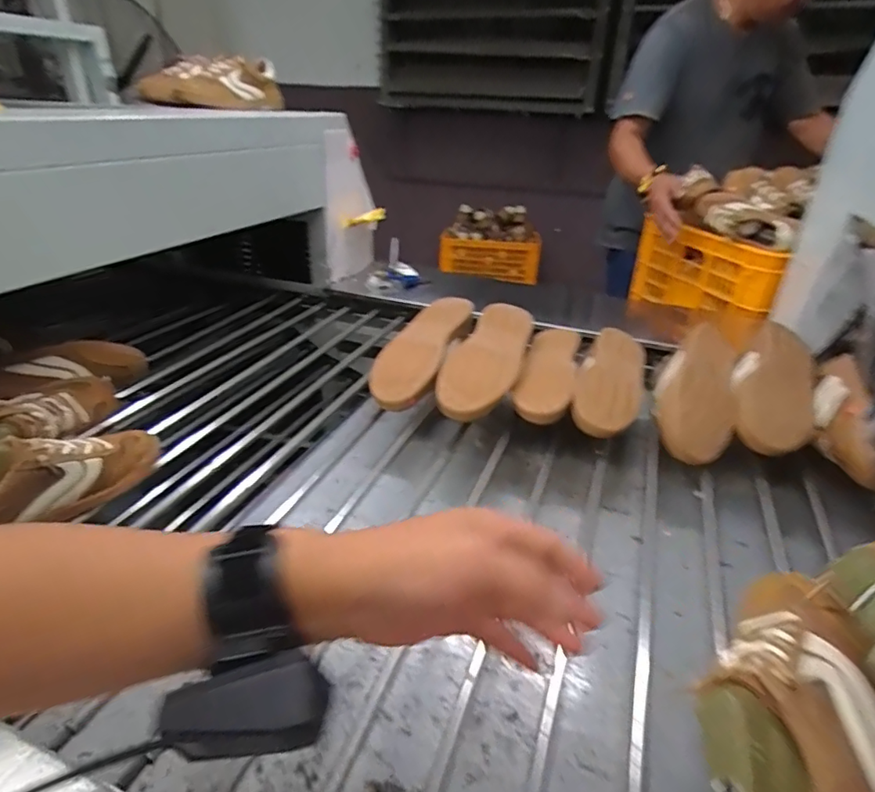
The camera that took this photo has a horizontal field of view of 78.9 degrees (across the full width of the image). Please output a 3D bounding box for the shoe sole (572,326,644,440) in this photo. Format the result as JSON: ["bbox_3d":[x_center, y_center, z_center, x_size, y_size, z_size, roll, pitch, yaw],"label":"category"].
[{"bbox_3d":[0.254,-0.029,0.782,0.090,0.056,0.231,8,30,18],"label":"shoe sole"}]

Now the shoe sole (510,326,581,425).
[{"bbox_3d":[0.168,-0.039,0.797,0.081,0.045,0.229,7,30,17],"label":"shoe sole"}]

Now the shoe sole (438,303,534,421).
[{"bbox_3d":[0.075,-0.064,0.790,0.097,0.028,0.269,9,44,21],"label":"shoe sole"}]

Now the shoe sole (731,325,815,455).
[{"bbox_3d":[0.472,-0.028,0.745,0.094,0.039,0.250,12,49,25],"label":"shoe sole"}]

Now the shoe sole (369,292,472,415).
[{"bbox_3d":[-0.027,-0.078,0.836,0.106,0.022,0.263,10,47,21],"label":"shoe sole"}]

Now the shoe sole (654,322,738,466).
[{"bbox_3d":[0.365,-0.027,0.749,0.104,0.050,0.277,12,43,25],"label":"shoe sole"}]

